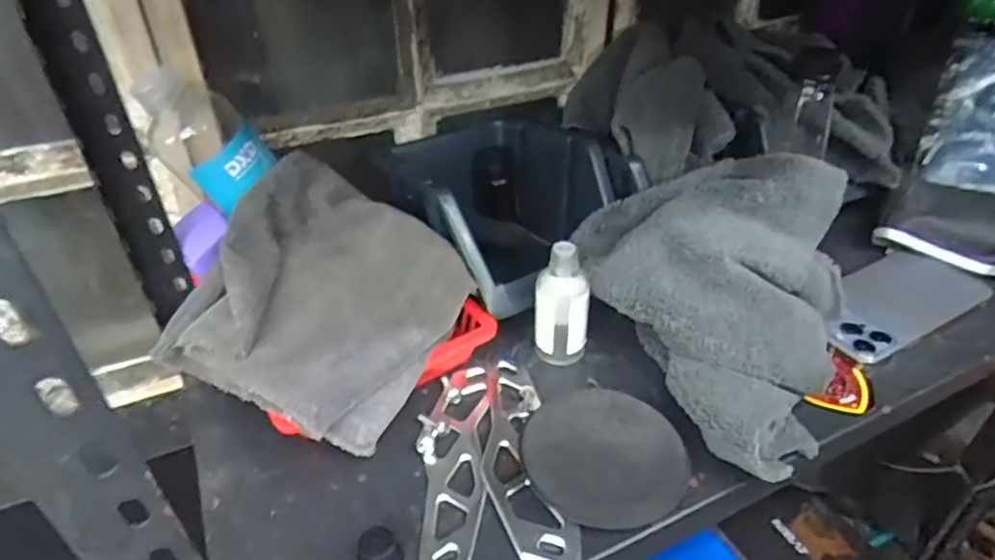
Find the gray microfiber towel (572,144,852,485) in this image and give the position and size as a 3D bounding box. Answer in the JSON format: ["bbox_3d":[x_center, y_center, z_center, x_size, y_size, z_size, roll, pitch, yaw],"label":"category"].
[{"bbox_3d":[0.160,-0.001,0.441,0.170,0.110,0.199,-23,44,-26],"label":"gray microfiber towel"}]

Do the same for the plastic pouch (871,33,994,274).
[{"bbox_3d":[0.422,-0.107,0.553,0.122,0.063,0.218,27,65,24],"label":"plastic pouch"}]

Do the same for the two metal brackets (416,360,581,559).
[{"bbox_3d":[-0.005,0.109,0.407,0.086,0.017,0.160,-3,39,-4],"label":"two metal brackets"}]

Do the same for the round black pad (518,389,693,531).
[{"bbox_3d":[0.064,0.102,0.390,0.093,0.018,0.093,0,39,0],"label":"round black pad"}]

